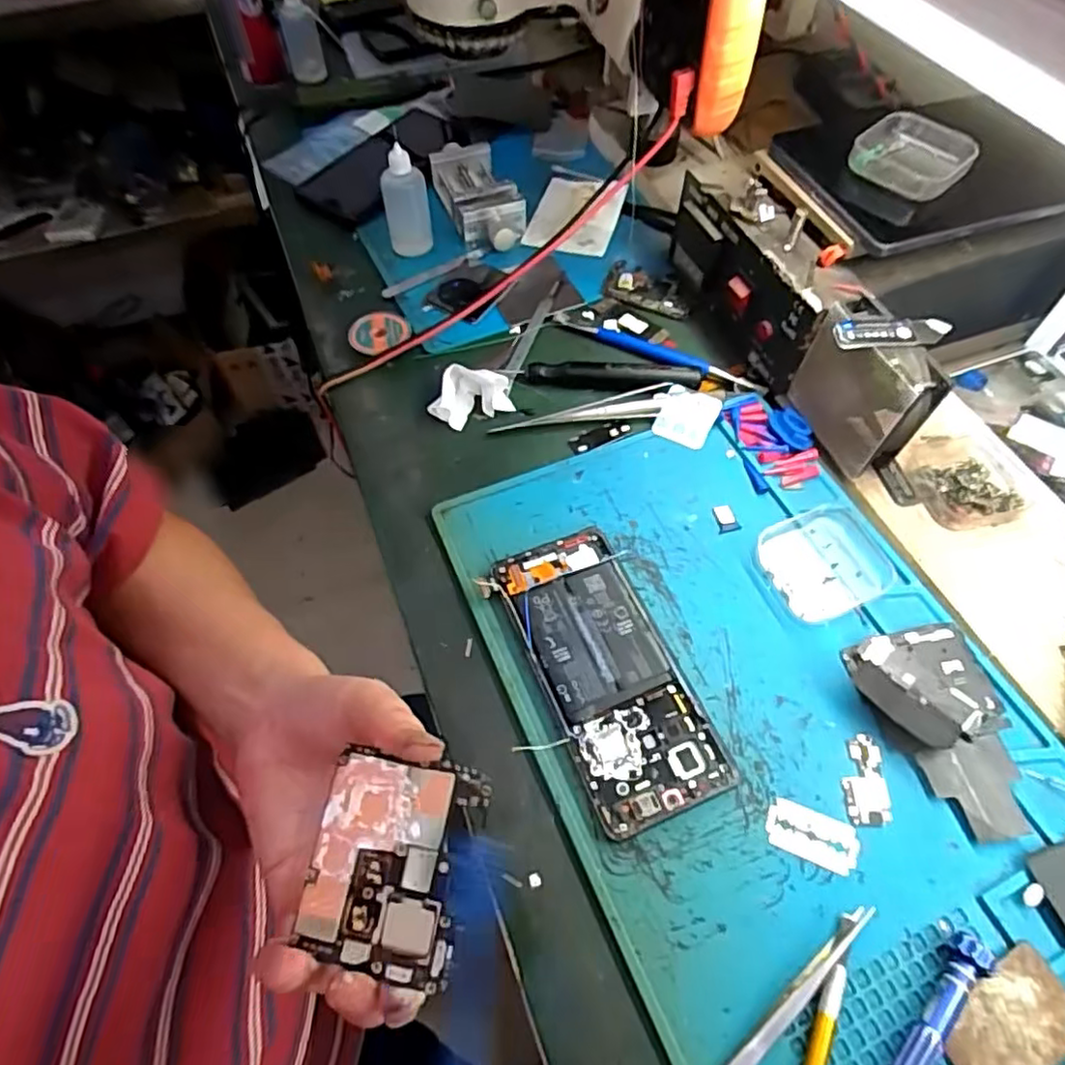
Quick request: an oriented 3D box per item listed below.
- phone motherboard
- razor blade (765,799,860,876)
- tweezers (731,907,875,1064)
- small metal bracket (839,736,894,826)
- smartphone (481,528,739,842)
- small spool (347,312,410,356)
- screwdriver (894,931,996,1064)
[{"bbox_3d":[-0.047,0.109,0.217,0.051,0.004,0.064,13,72,4],"label":"phone motherboard"},{"bbox_3d":[0.136,0.147,0.317,0.042,0.004,0.023,20,61,13],"label":"razor blade"},{"bbox_3d":[0.099,0.210,0.274,0.135,0.008,0.008,-36,64,-19],"label":"tweezers"},{"bbox_3d":[0.167,0.124,0.329,0.022,0.004,0.044,2,58,3],"label":"small metal bracket"},{"bbox_3d":[0.040,0.074,0.359,0.077,0.011,0.161,-22,60,-12],"label":"smartphone"},{"bbox_3d":[-0.115,-0.148,0.498,0.046,0.014,0.044,-1,58,1],"label":"small spool"},{"bbox_3d":[0.166,0.207,0.270,0.014,0.016,0.082,35,65,21],"label":"screwdriver"}]

